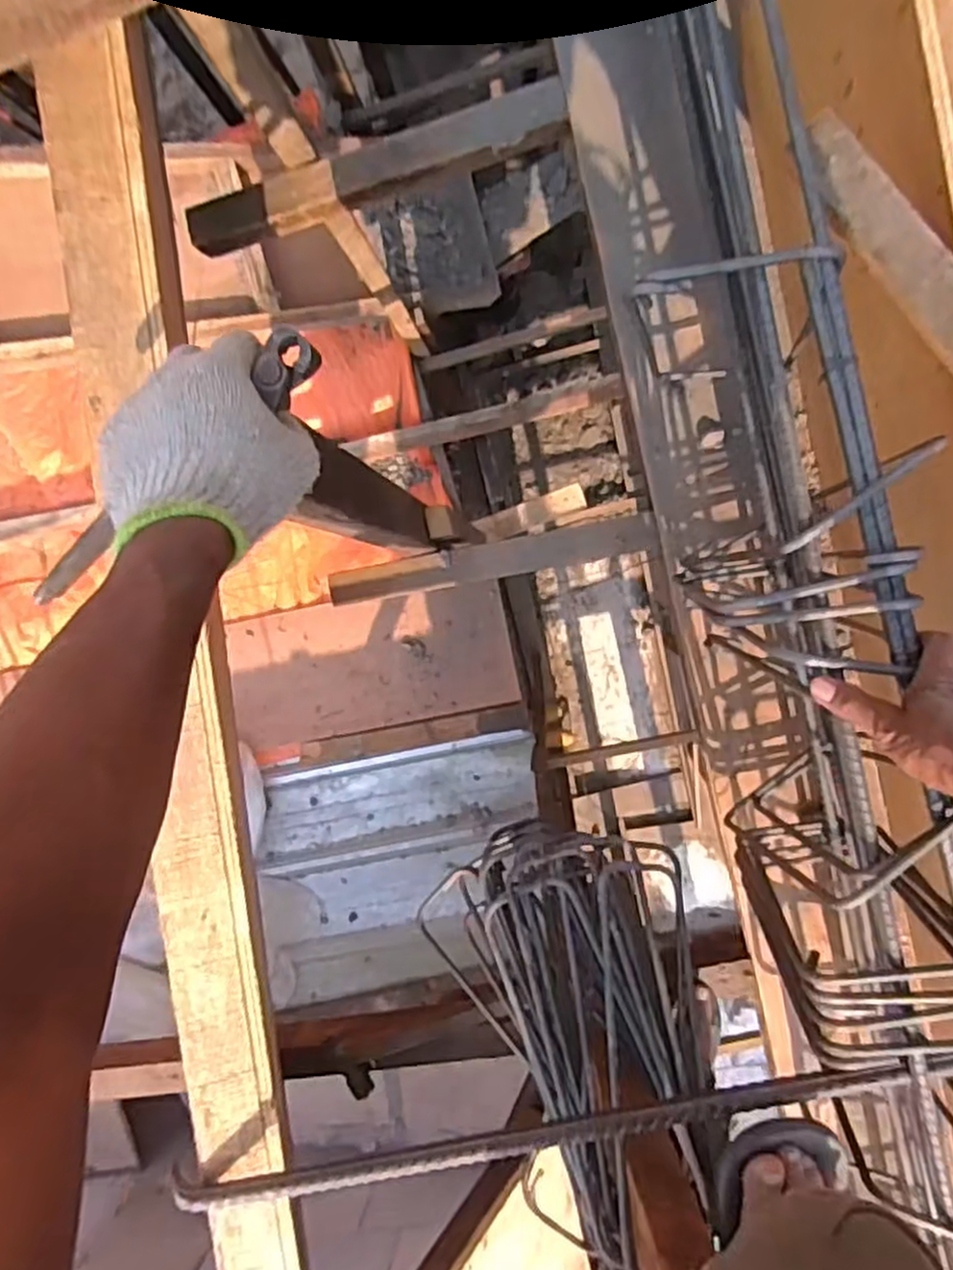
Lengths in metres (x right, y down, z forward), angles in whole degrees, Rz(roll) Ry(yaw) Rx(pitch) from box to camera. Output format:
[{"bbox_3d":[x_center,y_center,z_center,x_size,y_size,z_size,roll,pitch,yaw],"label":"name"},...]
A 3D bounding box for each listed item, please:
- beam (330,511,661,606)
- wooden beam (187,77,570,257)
[{"bbox_3d":[0.021,-0.102,1.011,0.442,0.035,0.050,-10,94,8],"label":"beam"},{"bbox_3d":[-0.138,-0.609,0.984,0.505,0.074,0.065,-13,94,8],"label":"wooden beam"}]

